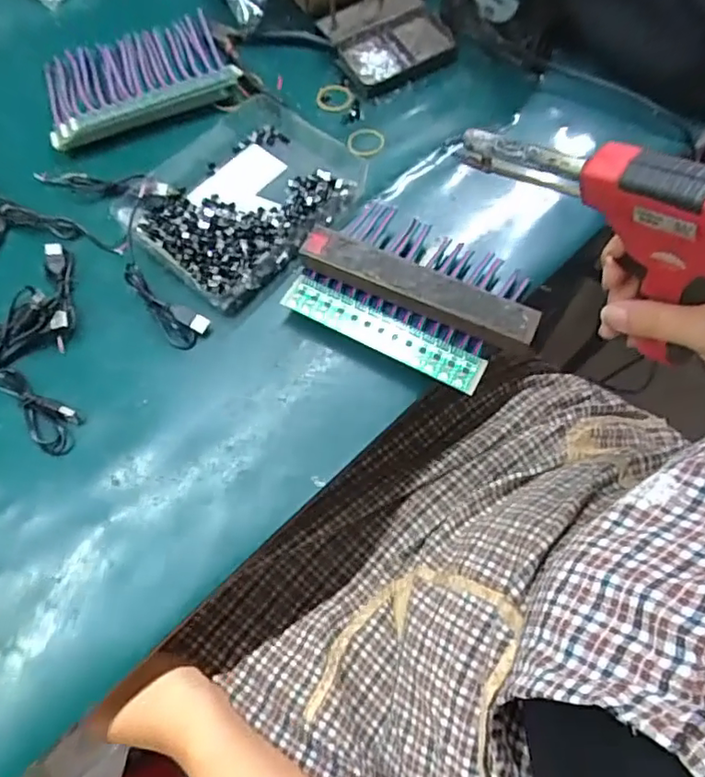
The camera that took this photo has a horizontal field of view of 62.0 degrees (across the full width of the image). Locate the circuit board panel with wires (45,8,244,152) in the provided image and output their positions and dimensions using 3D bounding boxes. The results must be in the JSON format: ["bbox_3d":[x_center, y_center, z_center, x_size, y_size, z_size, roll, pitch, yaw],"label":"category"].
[{"bbox_3d":[-0.215,-0.309,0.577,0.177,0.030,0.128,-23,69,-12],"label":"circuit board panel with wires"}]

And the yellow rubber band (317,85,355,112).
[{"bbox_3d":[-0.017,-0.290,0.585,0.037,0.006,0.032,-4,66,-4],"label":"yellow rubber band"}]

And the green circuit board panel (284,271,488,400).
[{"bbox_3d":[0.023,-0.044,0.456,0.164,0.007,0.031,26,73,11],"label":"green circuit board panel"}]

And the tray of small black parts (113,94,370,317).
[{"bbox_3d":[-0.099,-0.172,0.521,0.158,0.029,0.191,34,69,12],"label":"tray of small black parts"}]

